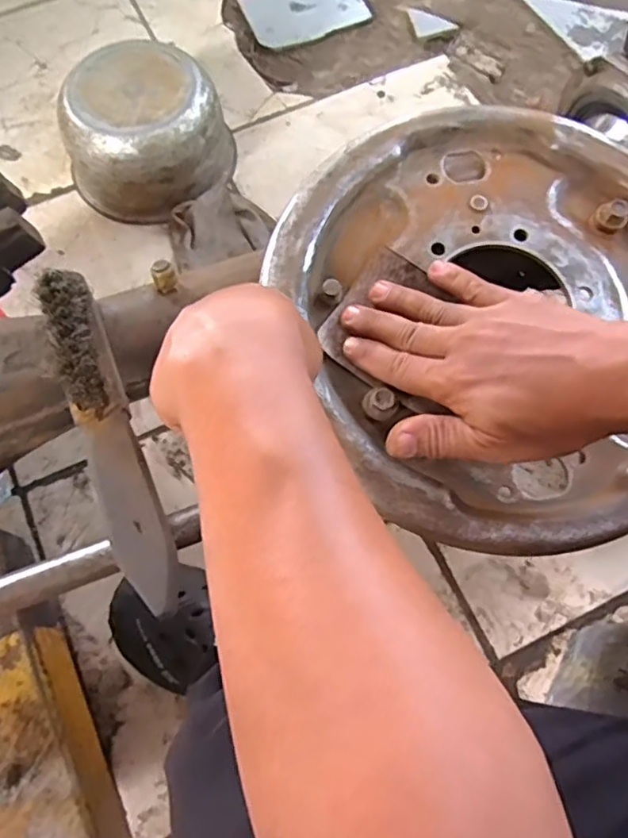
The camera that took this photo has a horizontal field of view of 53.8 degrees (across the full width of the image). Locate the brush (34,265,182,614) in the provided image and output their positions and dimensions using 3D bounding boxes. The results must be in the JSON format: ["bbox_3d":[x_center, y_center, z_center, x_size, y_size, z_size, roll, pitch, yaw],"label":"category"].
[{"bbox_3d":[-0.121,0.006,0.364,0.033,0.034,0.211,-21,74,-7],"label":"brush"}]

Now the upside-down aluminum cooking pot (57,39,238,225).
[{"bbox_3d":[-0.226,-0.390,0.847,0.218,0.129,0.179,-14,69,-4],"label":"upside-down aluminum cooking pot"}]

